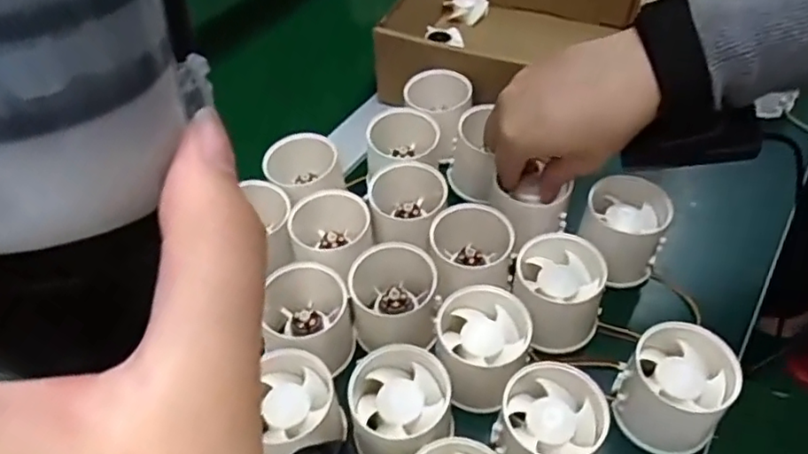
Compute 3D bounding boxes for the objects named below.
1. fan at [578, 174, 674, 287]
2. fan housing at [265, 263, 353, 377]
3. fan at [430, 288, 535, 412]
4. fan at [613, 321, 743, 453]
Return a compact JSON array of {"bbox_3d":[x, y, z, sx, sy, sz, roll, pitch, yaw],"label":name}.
[{"bbox_3d":[0.140,0.003,0.410,0.054,0.048,0.056,10,50,11],"label":"fan"},{"bbox_3d":[-0.059,0.051,0.377,0.050,0.049,0.054,-1,48,2],"label":"fan housing"},{"bbox_3d":[0.043,0.069,0.359,0.054,0.044,0.058,-1,48,2],"label":"fan"},{"bbox_3d":[0.146,0.087,0.340,0.054,0.048,0.054,28,55,25],"label":"fan"}]

